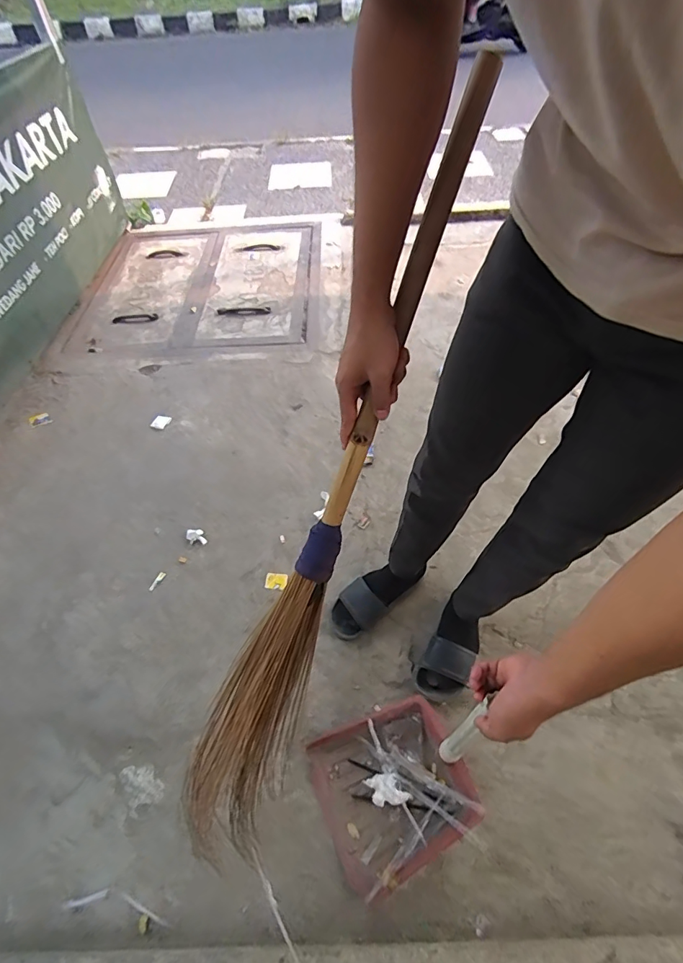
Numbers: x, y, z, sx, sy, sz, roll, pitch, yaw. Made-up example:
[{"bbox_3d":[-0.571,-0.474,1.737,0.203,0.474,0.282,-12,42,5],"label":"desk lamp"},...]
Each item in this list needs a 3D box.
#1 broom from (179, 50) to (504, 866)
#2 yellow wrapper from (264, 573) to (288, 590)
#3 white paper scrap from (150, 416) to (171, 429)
[{"bbox_3d":[-0.027,0.075,0.575,0.097,1.040,0.099,25,15,19],"label":"broom"},{"bbox_3d":[-0.168,0.258,1.162,0.056,0.008,0.043,6,52,5],"label":"yellow wrapper"},{"bbox_3d":[-0.615,-0.206,1.530,0.052,0.005,0.059,18,54,14],"label":"white paper scrap"}]

